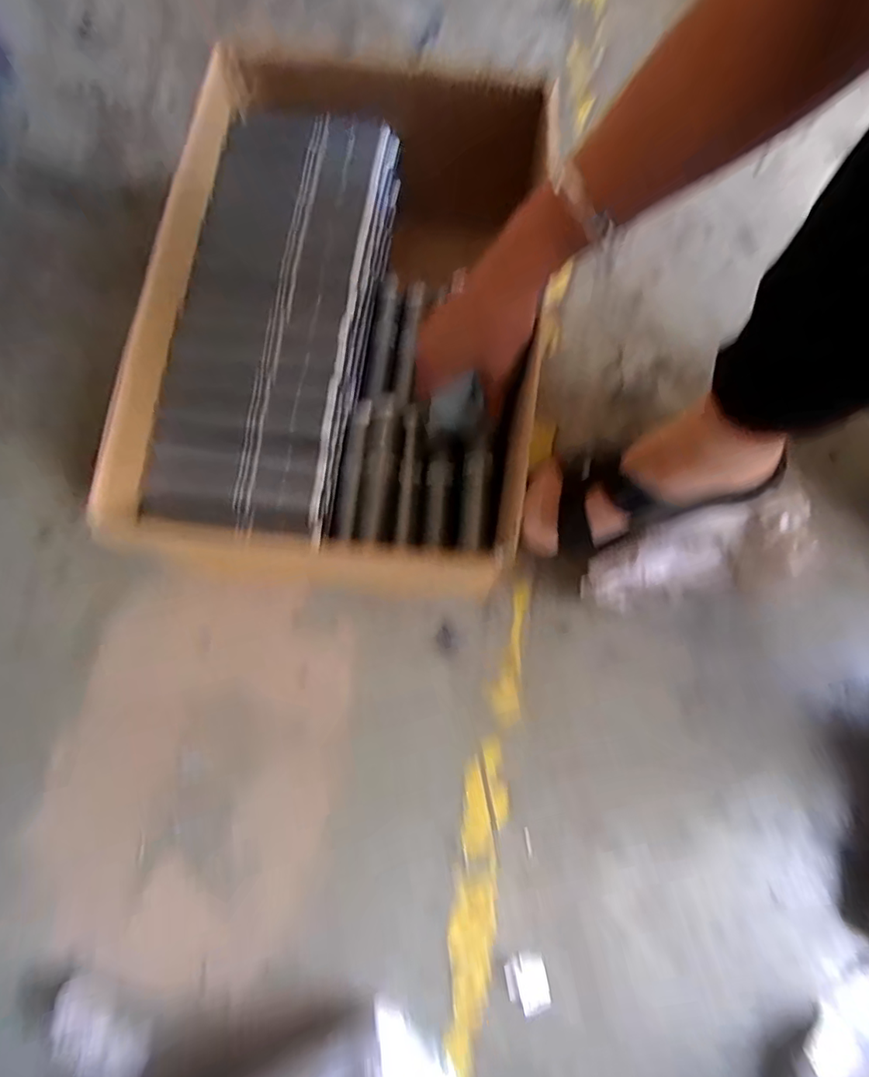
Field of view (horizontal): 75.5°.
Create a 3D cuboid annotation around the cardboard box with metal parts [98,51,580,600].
[{"bbox_3d":[-0.066,-0.182,0.501,0.283,0.217,0.420,3,77,1],"label":"cardboard box with metal parts"}]

